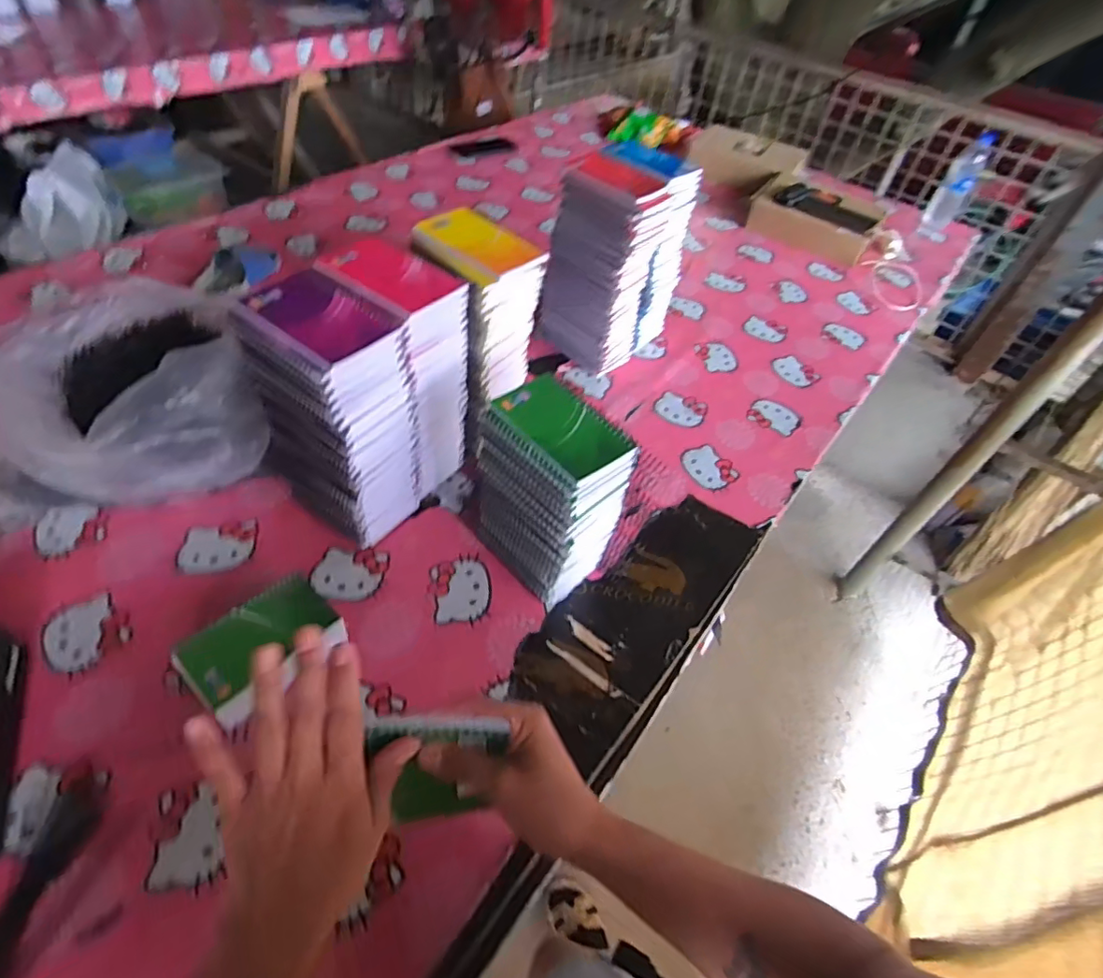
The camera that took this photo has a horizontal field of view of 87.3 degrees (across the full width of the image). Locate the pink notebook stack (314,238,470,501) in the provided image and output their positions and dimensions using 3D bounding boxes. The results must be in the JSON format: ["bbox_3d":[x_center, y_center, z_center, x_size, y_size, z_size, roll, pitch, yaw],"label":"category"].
[{"bbox_3d":[-0.169,-0.118,0.683,0.113,0.289,0.103,31,53,17],"label":"pink notebook stack"}]

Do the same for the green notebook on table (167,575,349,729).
[{"bbox_3d":[-0.281,0.151,0.569,0.135,0.016,0.091,-37,83,-29],"label":"green notebook on table"}]

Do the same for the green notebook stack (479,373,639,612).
[{"bbox_3d":[-0.005,0.013,0.646,0.097,0.232,0.151,-35,60,-30],"label":"green notebook stack"}]

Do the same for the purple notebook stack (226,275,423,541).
[{"bbox_3d":[-0.230,-0.064,0.639,0.132,0.294,0.101,29,52,18],"label":"purple notebook stack"}]

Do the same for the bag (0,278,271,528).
[{"bbox_3d":[-0.543,-0.132,0.727,0.285,0.154,0.328,-17,53,-20],"label":"bag"}]

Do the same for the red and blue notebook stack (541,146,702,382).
[{"bbox_3d":[0.102,-0.353,0.920,0.133,0.294,0.186,36,55,21],"label":"red and blue notebook stack"}]

